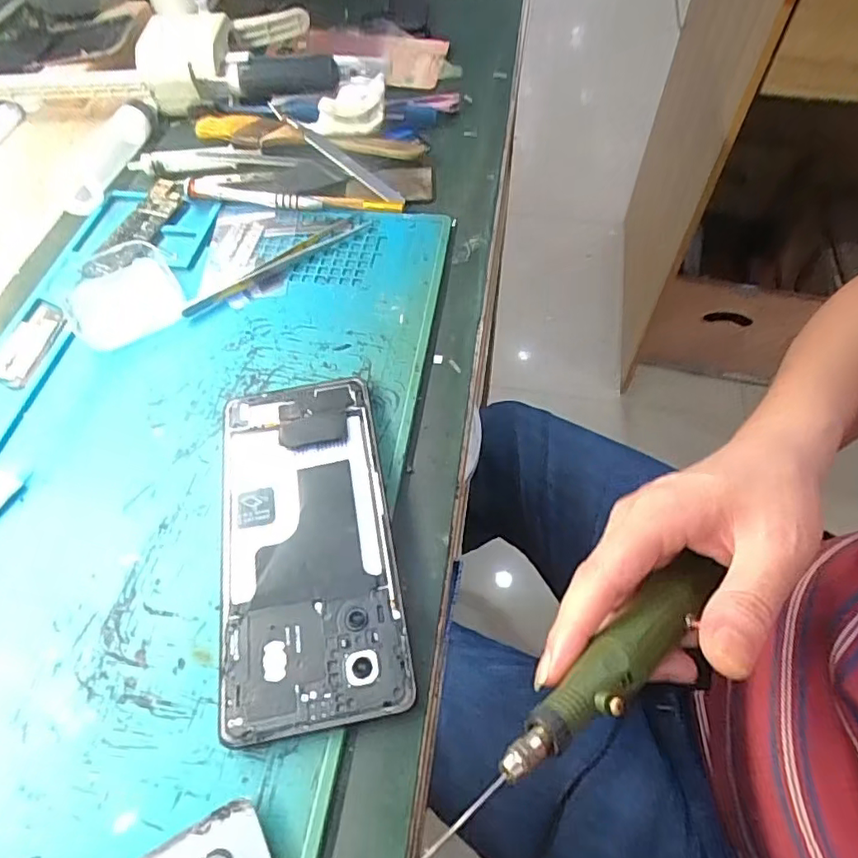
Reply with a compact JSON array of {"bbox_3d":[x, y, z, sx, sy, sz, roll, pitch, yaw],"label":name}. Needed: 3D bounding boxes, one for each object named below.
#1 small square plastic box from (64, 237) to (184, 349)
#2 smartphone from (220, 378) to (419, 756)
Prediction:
[{"bbox_3d":[-0.187,-0.084,0.343,0.063,0.014,0.077,-34,62,-19],"label":"small square plastic box"},{"bbox_3d":[-0.056,0.047,0.258,0.074,0.011,0.160,-10,57,-4],"label":"smartphone"}]

